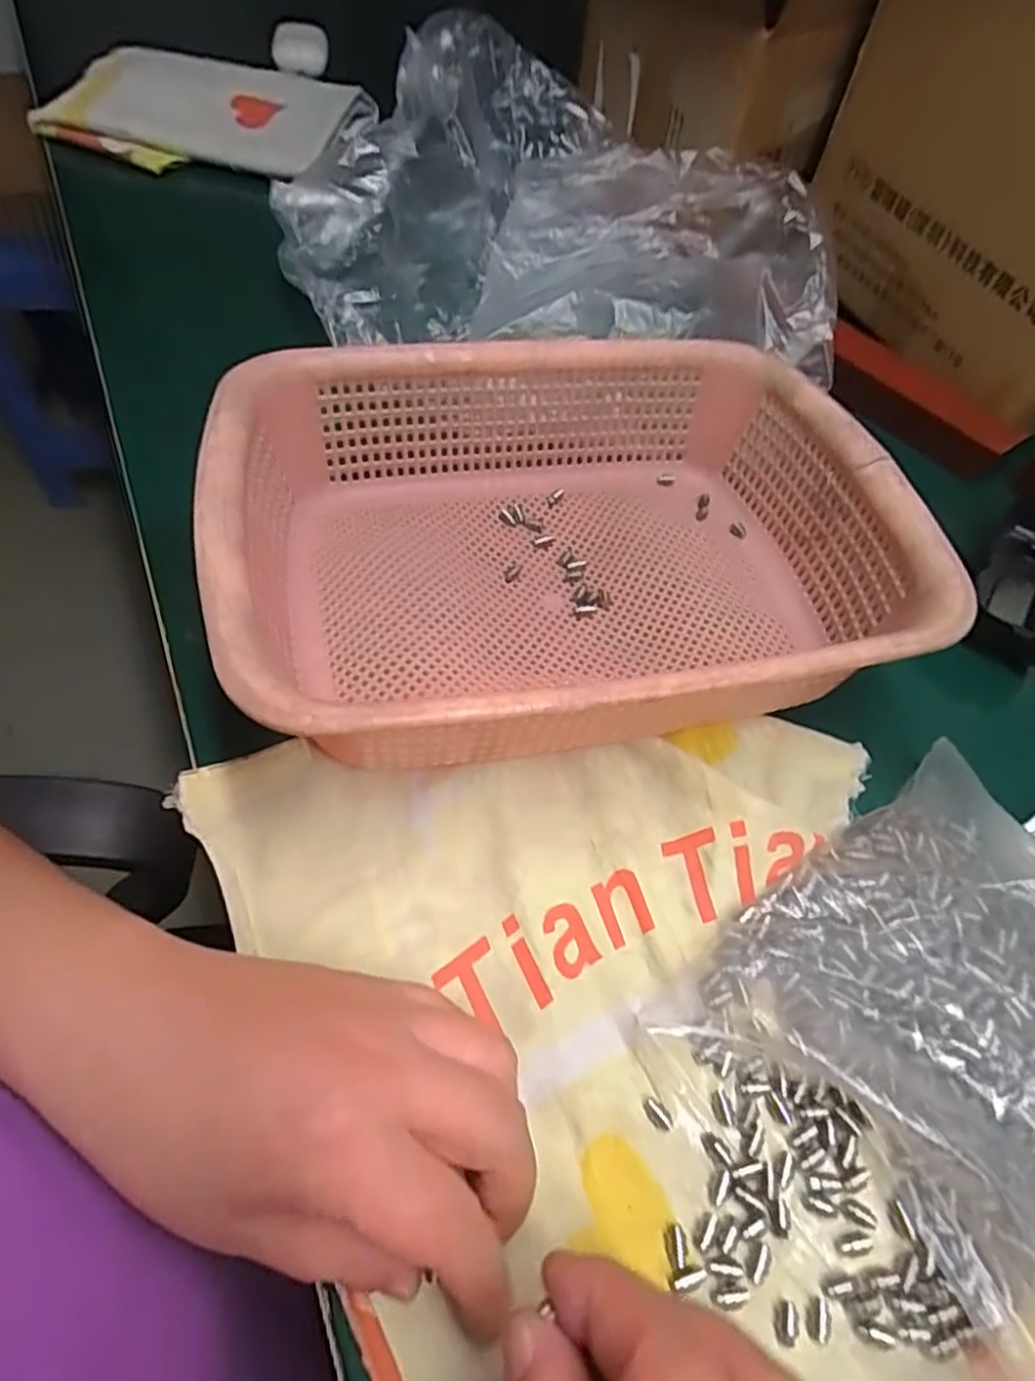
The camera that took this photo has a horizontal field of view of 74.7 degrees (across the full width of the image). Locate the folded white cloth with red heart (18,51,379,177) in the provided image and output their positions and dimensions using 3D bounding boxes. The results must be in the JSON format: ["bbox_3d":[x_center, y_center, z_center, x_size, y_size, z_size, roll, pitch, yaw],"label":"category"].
[{"bbox_3d":[-0.264,-0.510,0.598,0.259,0.031,0.163,18,57,7],"label":"folded white cloth with red heart"}]

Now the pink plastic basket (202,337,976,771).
[{"bbox_3d":[0.024,-0.072,0.309,0.286,0.081,0.215,-8,59,-10],"label":"pink plastic basket"}]

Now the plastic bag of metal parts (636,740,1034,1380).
[{"bbox_3d":[0.148,0.117,0.228,0.195,0.040,0.138,-31,65,-21],"label":"plastic bag of metal parts"}]

